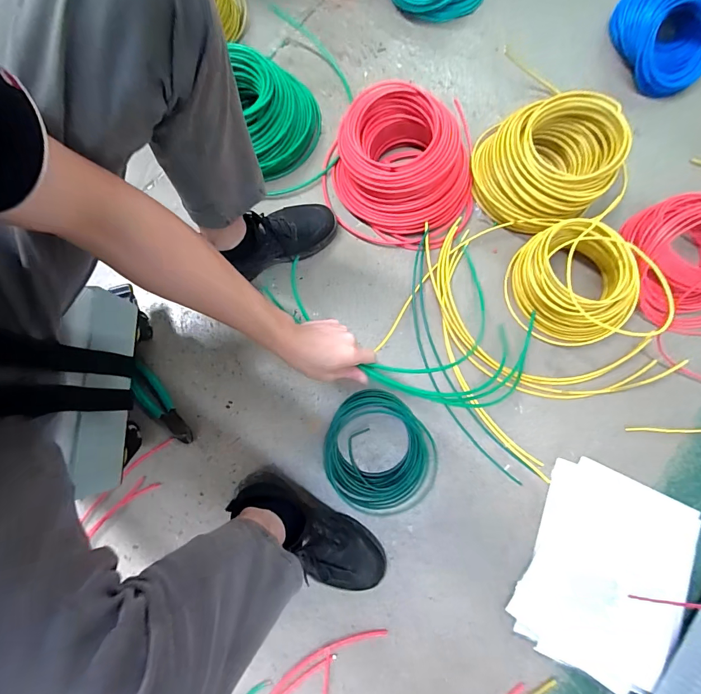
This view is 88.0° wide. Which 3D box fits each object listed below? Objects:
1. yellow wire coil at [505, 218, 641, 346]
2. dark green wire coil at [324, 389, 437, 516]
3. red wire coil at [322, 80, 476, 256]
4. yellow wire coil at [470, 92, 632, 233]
[{"bbox_3d":[0.403,-0.111,0.662,0.187,0.108,0.183,0,79,1],"label":"yellow wire coil"},{"bbox_3d":[0.042,0.180,0.622,0.173,0.095,0.190,0,79,1],"label":"dark green wire coil"},{"bbox_3d":[0.098,-0.348,0.710,0.294,0.118,0.262,5,79,2],"label":"red wire coil"},{"bbox_3d":[0.370,-0.350,0.698,0.246,0.121,0.222,7,79,3],"label":"yellow wire coil"}]

